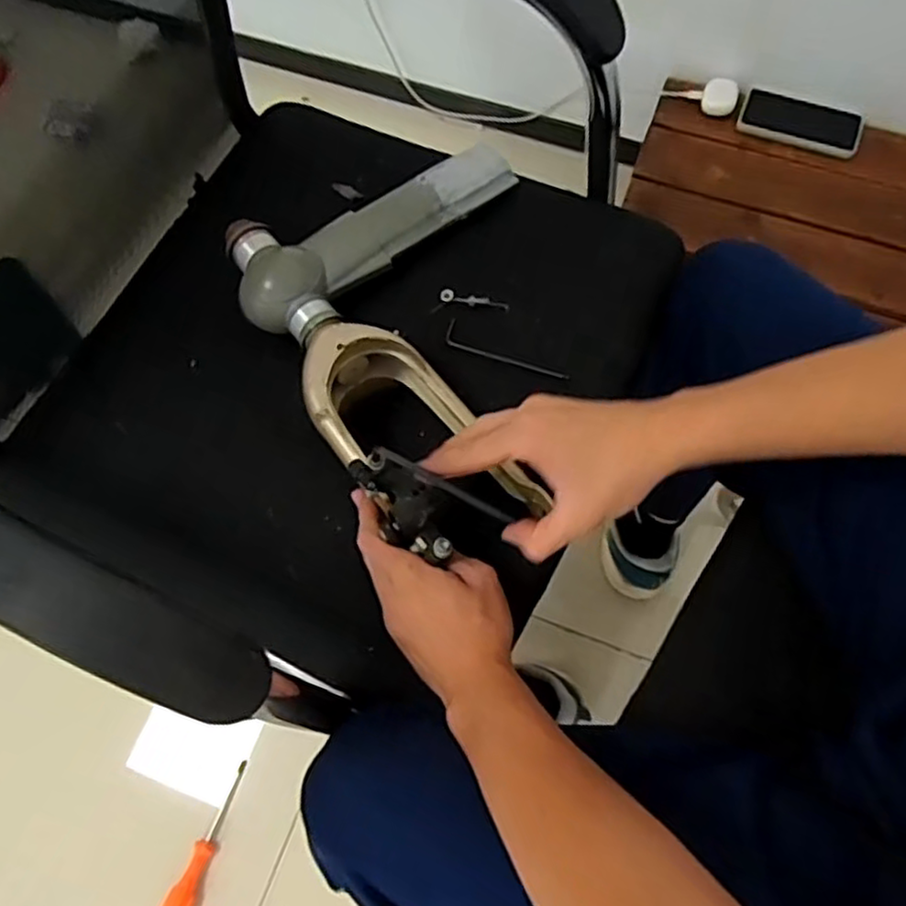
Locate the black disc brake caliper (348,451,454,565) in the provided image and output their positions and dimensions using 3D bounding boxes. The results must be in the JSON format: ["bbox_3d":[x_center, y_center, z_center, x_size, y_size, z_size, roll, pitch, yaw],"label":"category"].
[{"bbox_3d":[-0.031,0.034,0.468,0.041,0.037,0.087,-38,83,-13],"label":"black disc brake caliper"}]

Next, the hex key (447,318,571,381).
[{"bbox_3d":[0.045,-0.083,0.577,0.110,0.007,0.021,23,70,11],"label":"hex key"}]

